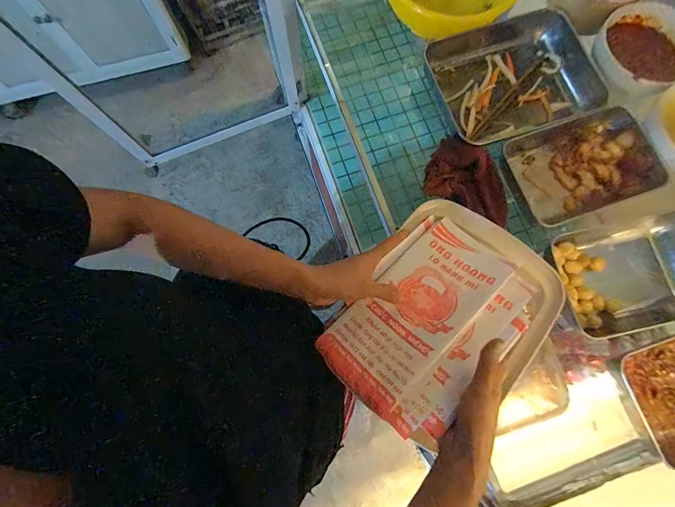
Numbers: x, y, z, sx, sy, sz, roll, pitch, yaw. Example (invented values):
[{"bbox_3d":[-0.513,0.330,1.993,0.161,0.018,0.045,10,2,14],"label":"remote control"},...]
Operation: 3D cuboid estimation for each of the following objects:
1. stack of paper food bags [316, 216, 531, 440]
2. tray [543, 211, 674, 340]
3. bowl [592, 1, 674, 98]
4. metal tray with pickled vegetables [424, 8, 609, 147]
[{"bbox_3d":[0.119,0.076,0.417,0.176,0.018,0.265,36,71,26],"label":"stack of paper food bags"},{"bbox_3d":[0.432,0.031,0.486,0.242,0.059,0.152,-11,78,-3],"label":"tray"},{"bbox_3d":[0.506,-0.337,0.542,0.155,0.049,0.152,0,78,0],"label":"bowl"},{"bbox_3d":[0.301,-0.293,0.556,0.267,0.044,0.211,-21,79,-5],"label":"metal tray with pickled vegetables"}]

